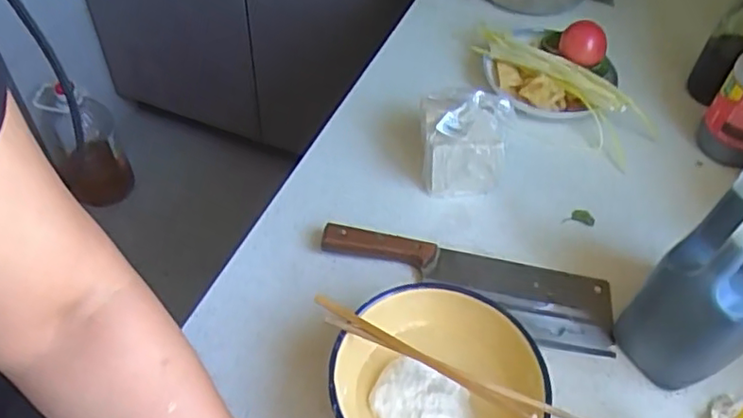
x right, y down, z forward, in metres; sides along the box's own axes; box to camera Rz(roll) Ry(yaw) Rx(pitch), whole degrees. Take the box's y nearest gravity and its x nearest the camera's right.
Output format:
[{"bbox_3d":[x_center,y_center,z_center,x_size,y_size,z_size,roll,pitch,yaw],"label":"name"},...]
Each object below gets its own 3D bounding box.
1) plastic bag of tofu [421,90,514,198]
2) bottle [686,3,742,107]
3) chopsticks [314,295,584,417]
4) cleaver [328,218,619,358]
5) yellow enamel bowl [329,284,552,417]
[{"bbox_3d":[0.101,-0.074,0.690,0.094,0.096,0.086,7,50,2],"label":"plastic bag of tofu"},{"bbox_3d":[0.461,-0.203,0.792,0.056,0.191,0.051,-2,50,-6],"label":"bottle"},{"bbox_3d":[0.059,0.127,0.482,0.232,0.021,0.024,21,52,13],"label":"chopsticks"},{"bbox_3d":[0.092,0.071,0.618,0.291,0.026,0.087,15,50,8],"label":"cleaver"},{"bbox_3d":[0.053,0.156,0.515,0.165,0.081,0.162,2,50,-2],"label":"yellow enamel bowl"}]

